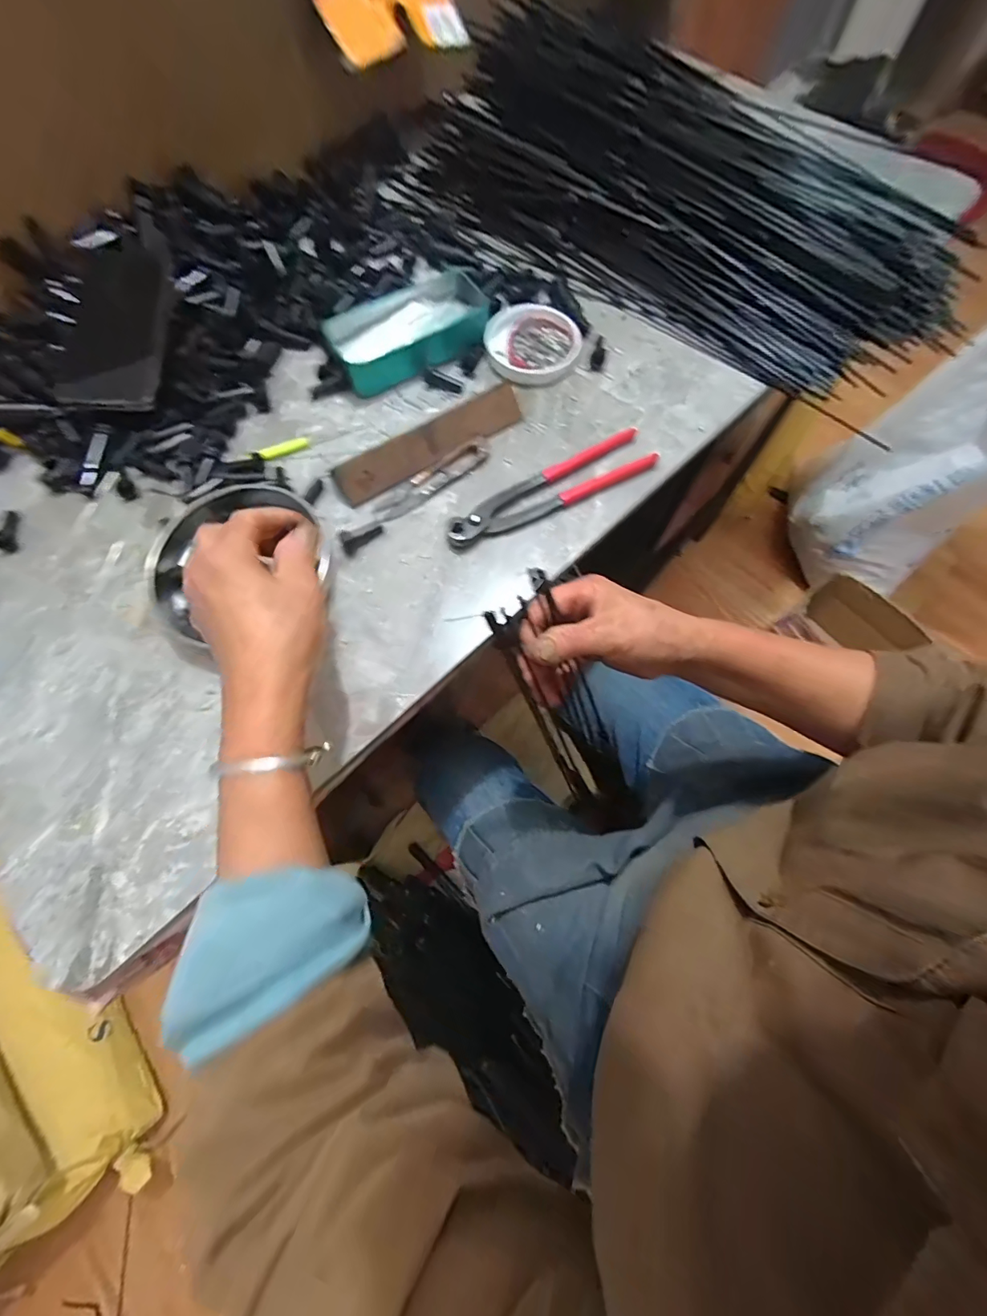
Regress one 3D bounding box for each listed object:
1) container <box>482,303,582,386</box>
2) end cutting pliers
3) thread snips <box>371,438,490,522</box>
[{"bbox_3d":[0.038,-0.311,0.467,0.093,0.017,0.093,0,71,1],"label":"container"},{"bbox_3d":[0.050,-0.147,0.408,0.197,0.017,0.044,-29,73,-9],"label":"end cutting pliers"},{"bbox_3d":[-0.055,-0.157,0.417,0.119,0.008,0.023,-35,74,-11],"label":"thread snips"}]

